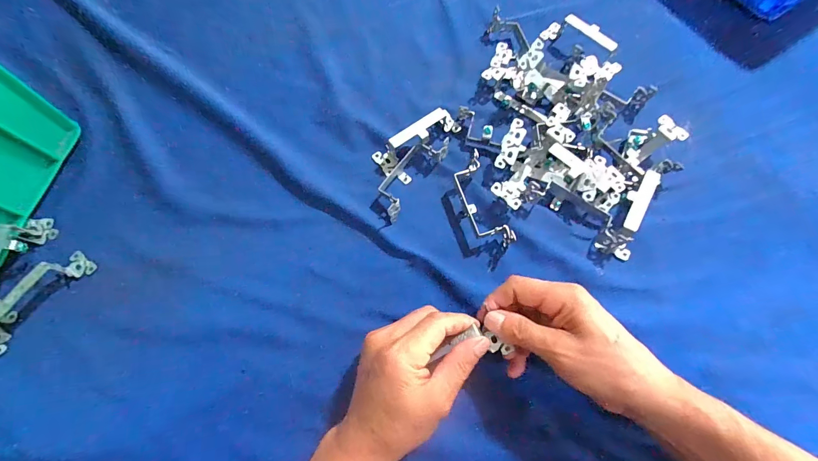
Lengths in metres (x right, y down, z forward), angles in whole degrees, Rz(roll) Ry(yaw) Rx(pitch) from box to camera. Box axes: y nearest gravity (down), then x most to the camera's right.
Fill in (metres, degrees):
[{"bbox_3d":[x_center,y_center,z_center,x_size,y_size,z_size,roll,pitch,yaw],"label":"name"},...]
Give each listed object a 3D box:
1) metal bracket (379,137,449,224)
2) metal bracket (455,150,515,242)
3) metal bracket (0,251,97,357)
[{"bbox_3d":[0.003,-0.063,0.382,0.032,0.025,0.112,34,73,12],"label":"metal bracket"},{"bbox_3d":[0.075,-0.037,0.371,0.038,0.024,0.108,-18,71,-6],"label":"metal bracket"},{"bbox_3d":[-0.360,0.063,0.331,0.035,0.033,0.108,38,74,13],"label":"metal bracket"}]

